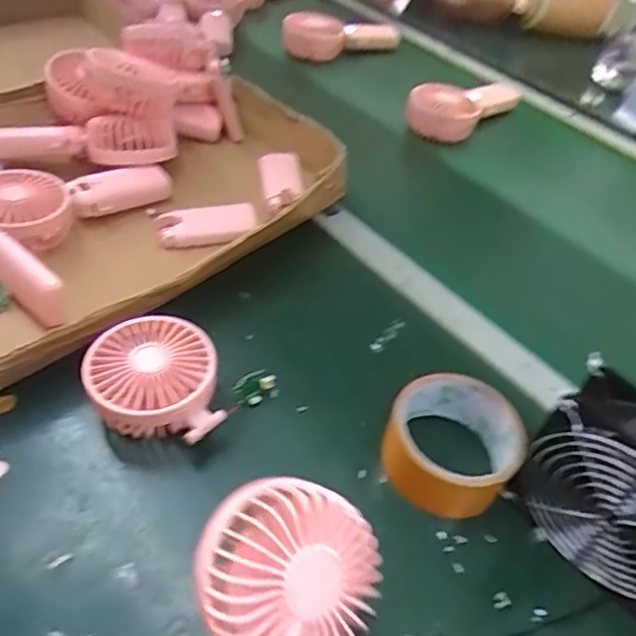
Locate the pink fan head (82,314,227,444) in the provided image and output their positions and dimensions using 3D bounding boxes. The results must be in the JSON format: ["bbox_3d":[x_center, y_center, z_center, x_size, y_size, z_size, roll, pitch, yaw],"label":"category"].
[{"bbox_3d":[-0.113,0.046,0.430,0.099,0.047,0.086,12,47,4],"label":"pink fan head"}]

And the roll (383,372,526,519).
[{"bbox_3d":[0.095,0.085,0.417,0.088,0.043,0.087,5,44,-4],"label":"roll"}]

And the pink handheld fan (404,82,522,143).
[{"bbox_3d":[0.199,-0.280,0.779,0.174,0.056,0.065,-17,49,-25],"label":"pink handheld fan"}]

